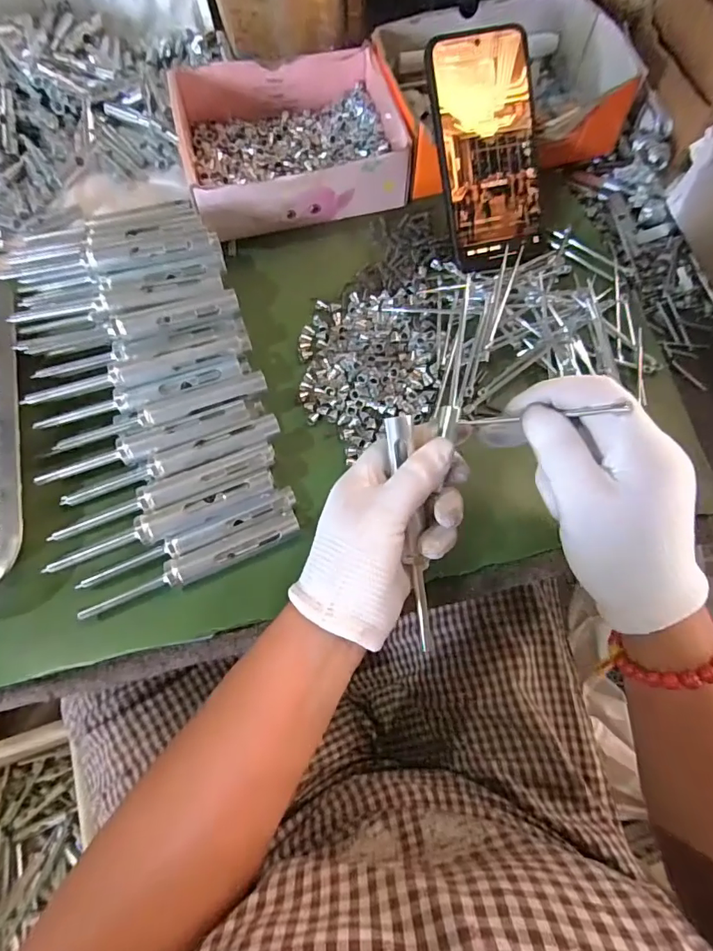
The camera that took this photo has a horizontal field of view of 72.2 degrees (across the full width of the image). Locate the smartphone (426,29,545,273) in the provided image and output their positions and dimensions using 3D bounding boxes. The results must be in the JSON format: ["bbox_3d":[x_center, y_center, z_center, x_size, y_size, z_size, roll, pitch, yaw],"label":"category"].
[{"bbox_3d":[0.103,-0.248,0.377,0.077,0.012,0.160,-13,105,-3],"label":"smartphone"}]

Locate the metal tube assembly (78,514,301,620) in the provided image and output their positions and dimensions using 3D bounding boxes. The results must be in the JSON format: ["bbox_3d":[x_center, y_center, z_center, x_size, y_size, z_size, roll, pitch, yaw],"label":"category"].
[{"bbox_3d":[-0.104,0.059,0.317,0.141,0.019,0.017,-24,72,-7],"label":"metal tube assembly"}]

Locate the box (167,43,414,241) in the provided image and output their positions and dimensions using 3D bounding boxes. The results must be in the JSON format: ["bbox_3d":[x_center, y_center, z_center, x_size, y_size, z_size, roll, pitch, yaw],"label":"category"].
[{"bbox_3d":[-0.057,-0.281,0.414,0.175,0.049,0.138,-15,71,-5],"label":"box"}]

